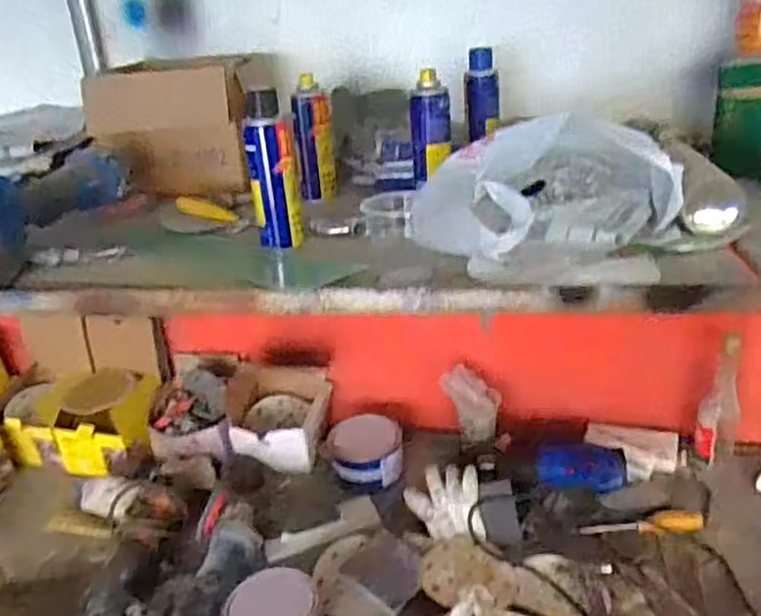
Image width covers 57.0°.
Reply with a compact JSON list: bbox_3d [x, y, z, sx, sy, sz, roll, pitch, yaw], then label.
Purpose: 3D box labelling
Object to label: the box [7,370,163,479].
[{"bbox_3d":[-0.614,0.233,1.452,0.283,0.164,0.178,3,26,16],"label":"box"}]

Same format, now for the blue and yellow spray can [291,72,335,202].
[{"bbox_3d":[-0.090,-0.226,0.947,0.049,0.160,0.040,-5,25,-1],"label":"blue and yellow spray can"}]

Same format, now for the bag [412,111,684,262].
[{"bbox_3d":[0.185,-0.136,0.768,0.232,0.108,0.213,-14,26,-19],"label":"bag"}]

